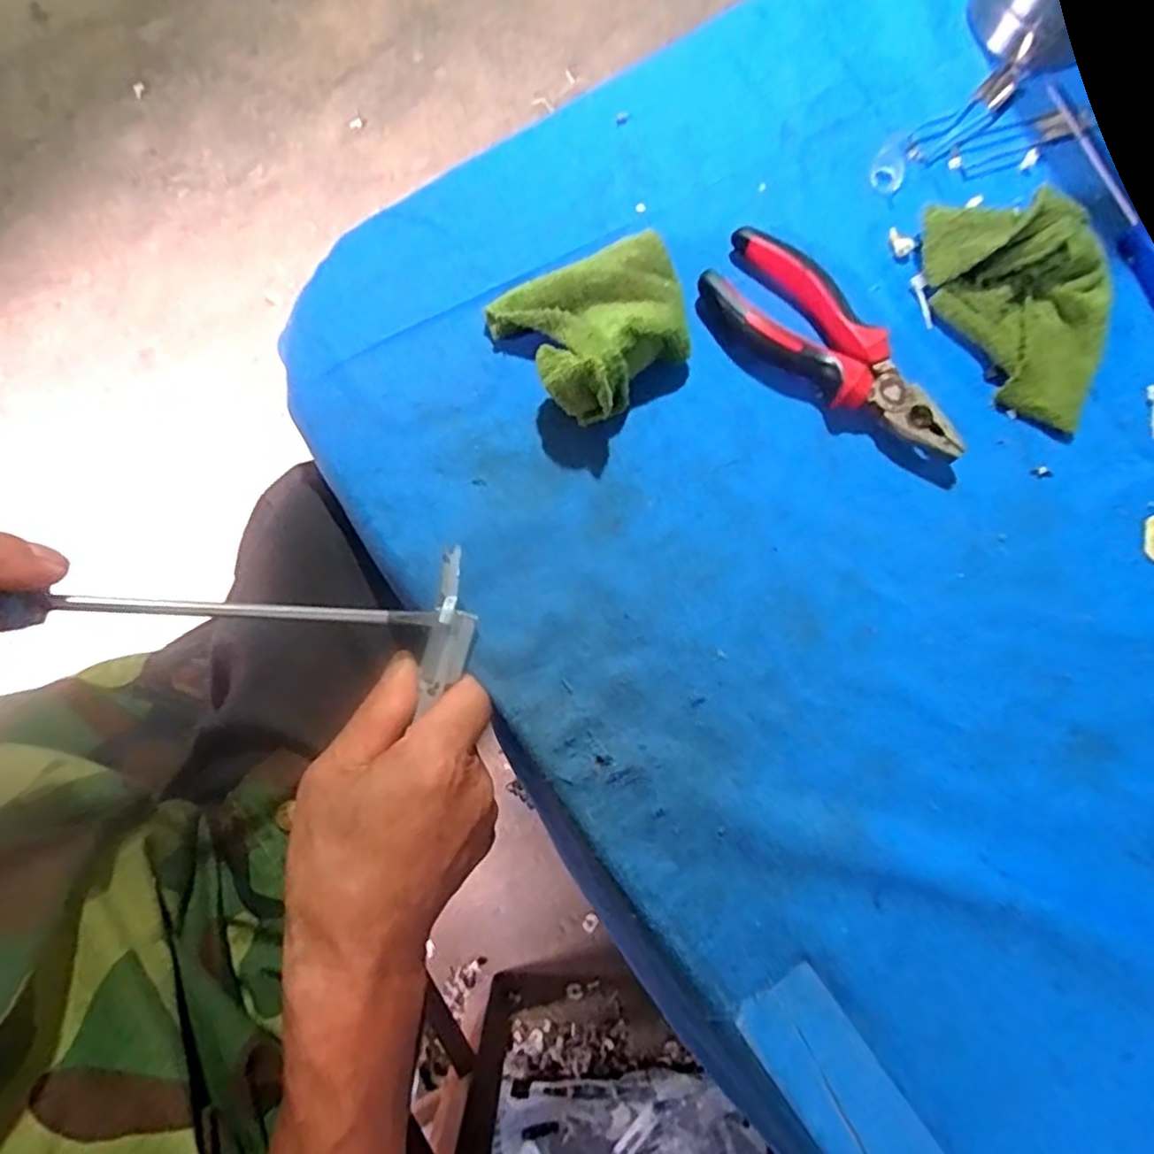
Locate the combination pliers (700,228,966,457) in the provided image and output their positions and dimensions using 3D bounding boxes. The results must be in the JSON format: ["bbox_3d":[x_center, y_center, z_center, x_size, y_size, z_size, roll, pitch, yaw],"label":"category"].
[{"bbox_3d":[0.137,-0.121,0.368,0.155,0.023,0.055,42,80,7],"label":"combination pliers"}]

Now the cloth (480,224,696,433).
[{"bbox_3d":[0.011,-0.129,0.353,0.090,0.040,0.085,-32,81,-8],"label":"cloth"}]

